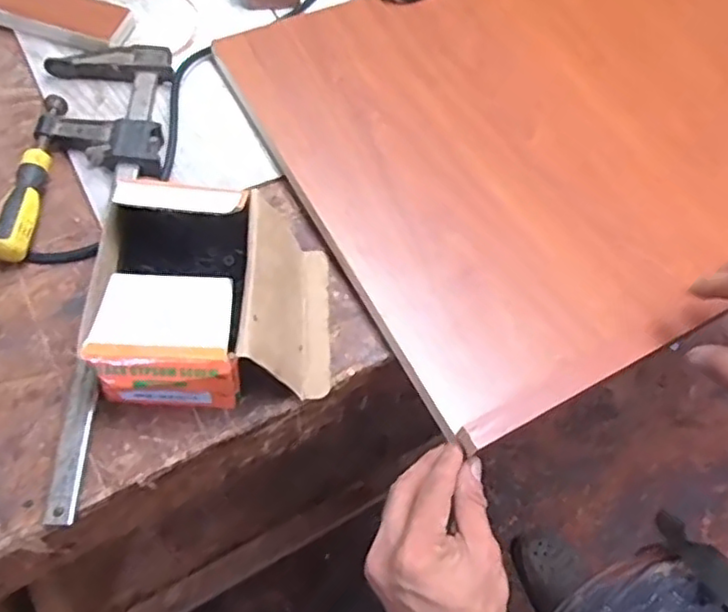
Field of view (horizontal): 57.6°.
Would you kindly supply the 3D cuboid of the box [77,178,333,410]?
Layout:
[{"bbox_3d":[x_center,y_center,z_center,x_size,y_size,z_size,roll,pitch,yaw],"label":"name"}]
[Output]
[{"bbox_3d":[-0.096,-0.012,0.435,0.150,0.084,0.139,0,62,-6],"label":"box"}]

